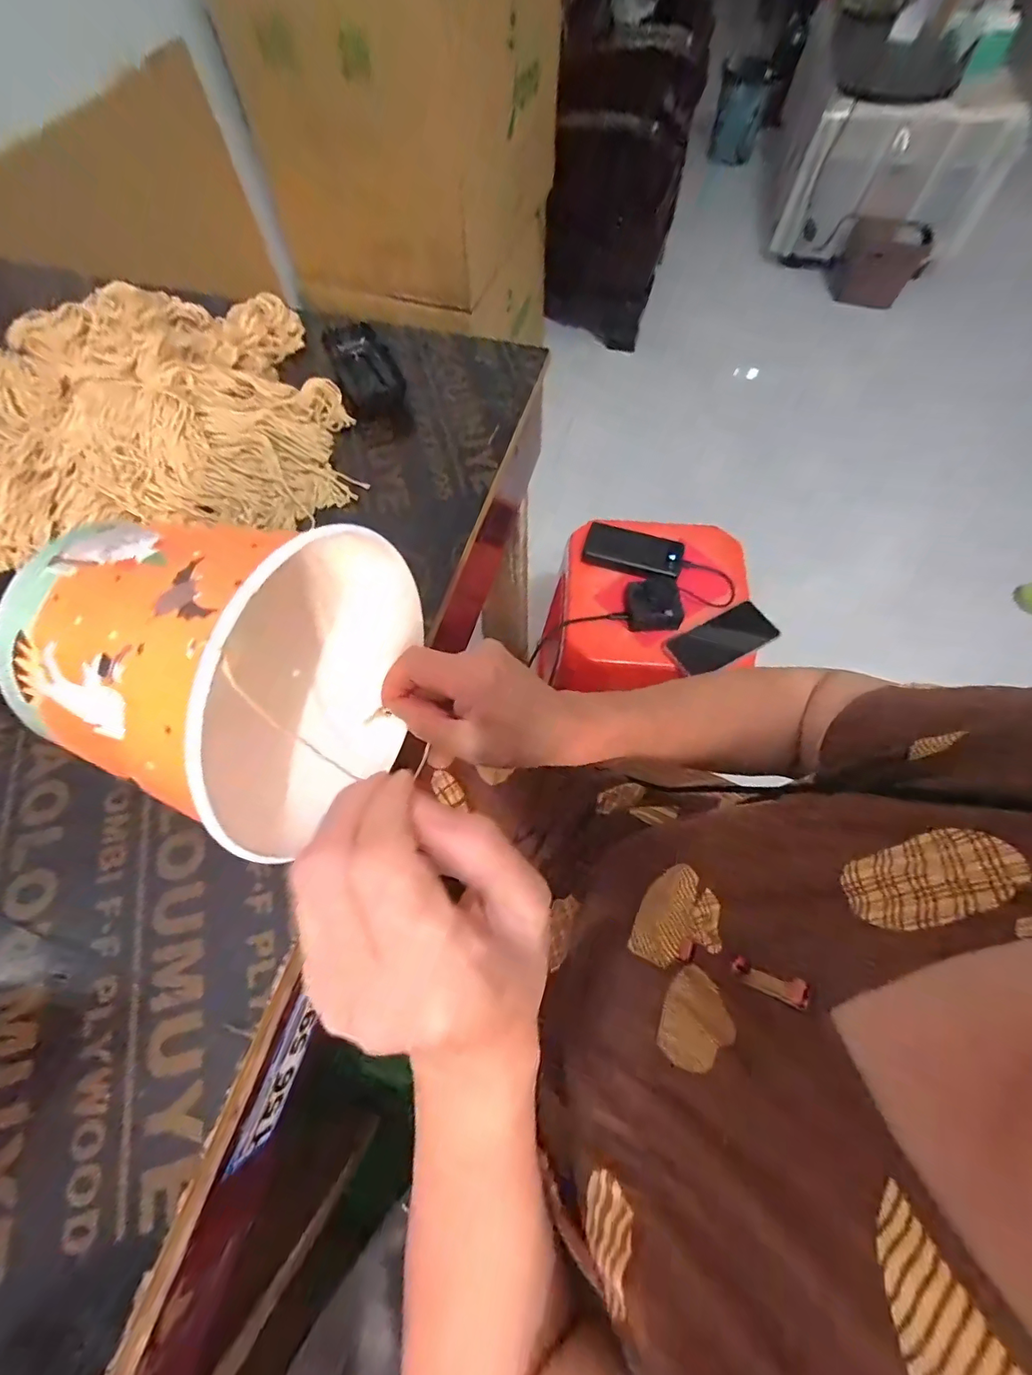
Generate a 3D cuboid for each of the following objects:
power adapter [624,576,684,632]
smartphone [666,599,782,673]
[{"bbox_3d":[0.214,-0.137,0.779,0.088,0.030,0.097,1,63,1],"label":"power adapter"},{"bbox_3d":[0.317,-0.073,0.770,0.164,0.008,0.074,-27,85,-1],"label":"smartphone"}]

